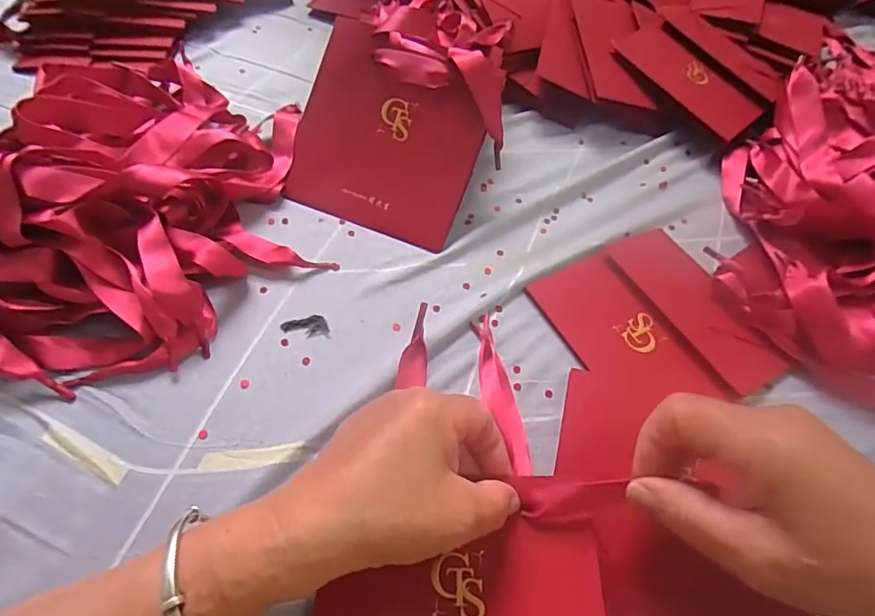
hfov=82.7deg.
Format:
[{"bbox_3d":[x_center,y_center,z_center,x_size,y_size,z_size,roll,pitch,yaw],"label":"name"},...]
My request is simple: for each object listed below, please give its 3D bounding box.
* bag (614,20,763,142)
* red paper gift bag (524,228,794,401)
[{"bbox_3d":[0.239,-0.218,0.472,0.066,0.007,0.142,-35,76,-22],"label":"bag"},{"bbox_3d":[0.154,0.009,0.351,0.128,0.005,0.135,-23,60,-17],"label":"red paper gift bag"}]

